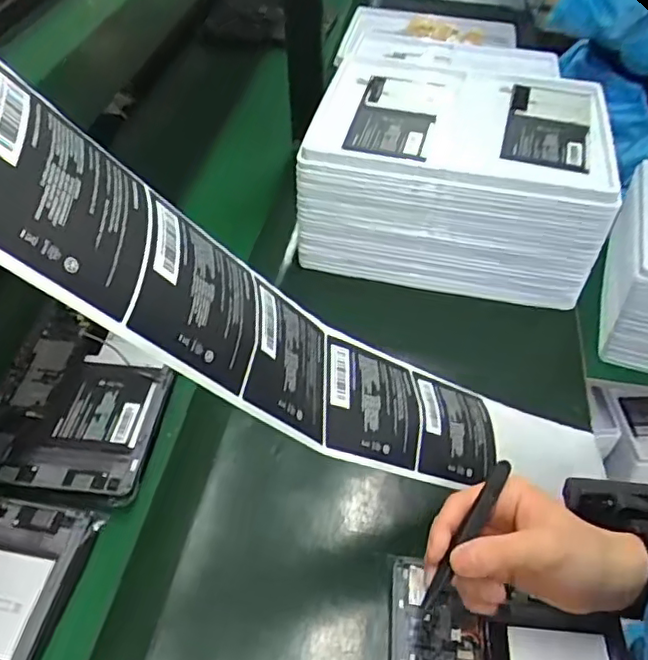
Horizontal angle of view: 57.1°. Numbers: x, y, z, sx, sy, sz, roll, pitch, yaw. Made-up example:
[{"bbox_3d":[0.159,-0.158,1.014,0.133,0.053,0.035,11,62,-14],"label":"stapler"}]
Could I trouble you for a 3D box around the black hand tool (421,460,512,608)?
[{"bbox_3d":[0.091,0.126,0.375,0.010,0.013,0.108,27,60,21],"label":"black hand tool"}]

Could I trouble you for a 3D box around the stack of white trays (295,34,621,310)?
[{"bbox_3d":[0.146,-0.194,0.733,0.329,0.151,0.253,7,48,5],"label":"stack of white trays"}]

